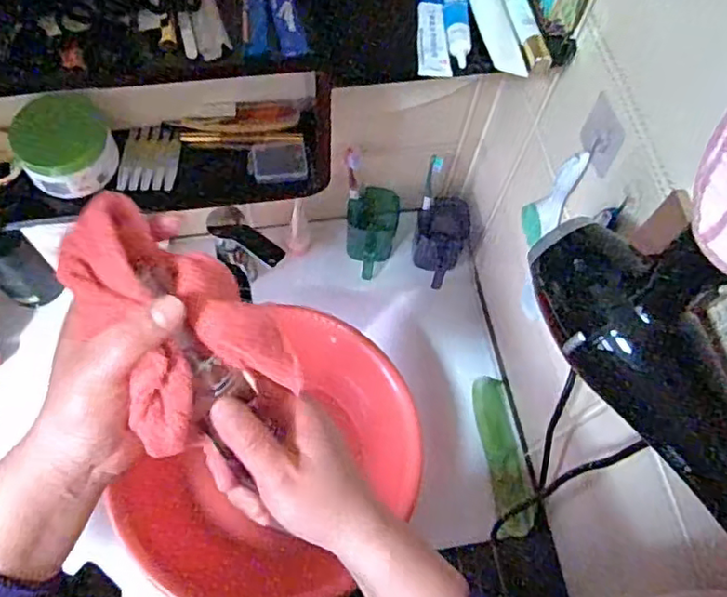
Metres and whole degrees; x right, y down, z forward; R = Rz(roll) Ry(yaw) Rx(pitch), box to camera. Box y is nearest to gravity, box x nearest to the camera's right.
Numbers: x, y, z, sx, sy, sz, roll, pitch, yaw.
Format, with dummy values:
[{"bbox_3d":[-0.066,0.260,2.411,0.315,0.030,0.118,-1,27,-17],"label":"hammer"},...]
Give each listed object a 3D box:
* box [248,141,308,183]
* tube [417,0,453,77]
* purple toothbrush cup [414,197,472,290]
[{"bbox_3d":[-0.095,-0.153,0.690,0.064,0.010,0.045,-4,65,-5],"label":"box"},{"bbox_3d":[0.060,-0.247,0.558,0.028,0.015,0.107,-2,65,-5],"label":"tube"},{"bbox_3d":[0.112,-0.083,0.917,0.079,0.068,0.114,15,65,4],"label":"purple toothbrush cup"}]

